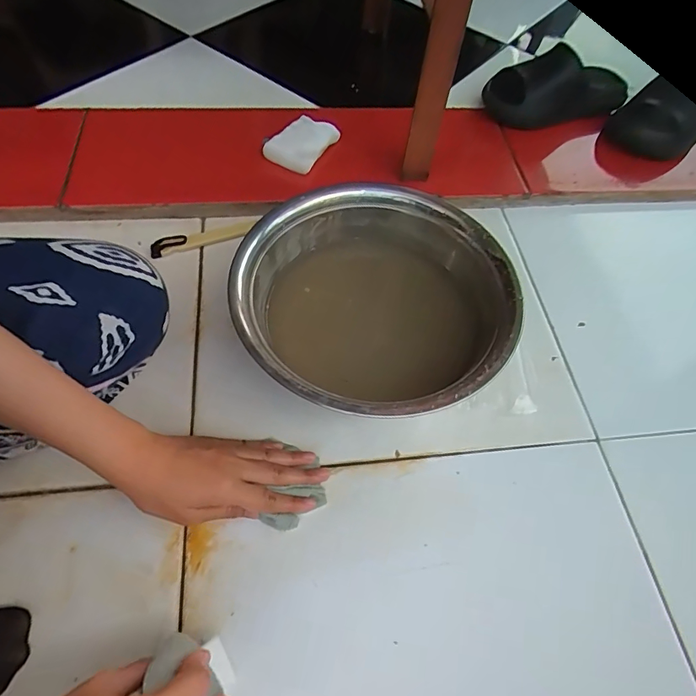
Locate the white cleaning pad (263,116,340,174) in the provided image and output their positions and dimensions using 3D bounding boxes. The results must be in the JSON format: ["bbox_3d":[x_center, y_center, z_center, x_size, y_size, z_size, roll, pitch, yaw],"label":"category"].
[{"bbox_3d":[-0.061,-0.282,0.640,0.063,0.027,0.089,31,61,15],"label":"white cleaning pad"}]

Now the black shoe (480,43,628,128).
[{"bbox_3d":[0.335,-0.411,0.748,0.241,0.091,0.091,-7,59,-8],"label":"black shoe"}]

